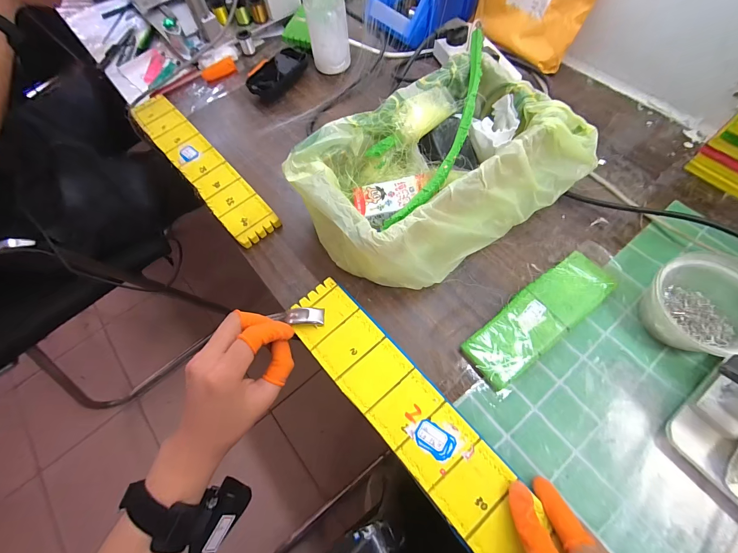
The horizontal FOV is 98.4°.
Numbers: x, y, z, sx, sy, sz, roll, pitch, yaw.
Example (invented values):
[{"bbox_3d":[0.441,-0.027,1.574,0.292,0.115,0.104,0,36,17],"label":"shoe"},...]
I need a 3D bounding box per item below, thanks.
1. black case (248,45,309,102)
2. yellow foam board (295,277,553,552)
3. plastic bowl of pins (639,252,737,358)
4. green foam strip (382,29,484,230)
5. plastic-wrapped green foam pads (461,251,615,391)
[{"bbox_3d":[-0.146,-0.343,0.533,0.052,0.030,0.133,34,72,18],"label":"black case"},{"bbox_3d":[0.037,0.126,0.290,0.069,0.005,0.311,-35,67,-15],"label":"yellow foam board"},{"bbox_3d":[0.326,0.032,0.315,0.098,0.058,0.092,-2,65,3],"label":"plastic bowl of pins"},{"bbox_3d":[0.084,-0.153,0.326,0.038,0.034,0.257,21,68,13],"label":"green foam strip"},{"bbox_3d":[0.181,0.041,0.339,0.180,0.019,0.057,-35,67,-12],"label":"plastic-wrapped green foam pads"}]

